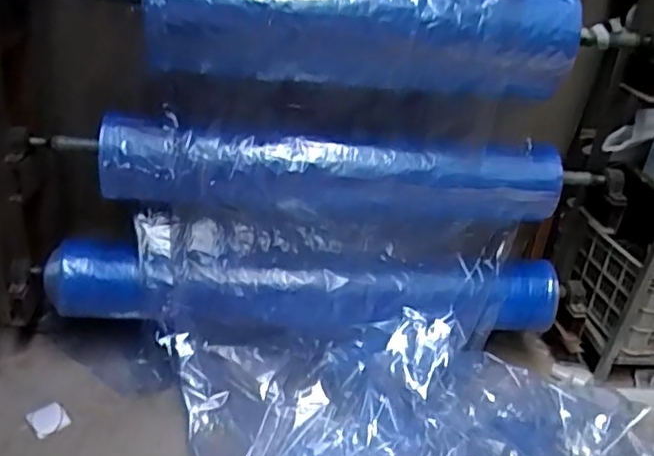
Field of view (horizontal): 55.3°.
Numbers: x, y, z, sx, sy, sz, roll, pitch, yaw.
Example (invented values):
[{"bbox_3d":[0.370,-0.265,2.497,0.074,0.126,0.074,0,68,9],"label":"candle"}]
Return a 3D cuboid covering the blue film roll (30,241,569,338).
[{"bbox_3d":[-0.041,0.196,1.820,1.489,0.205,0.203,2,29,-8],"label":"blue film roll"}]

